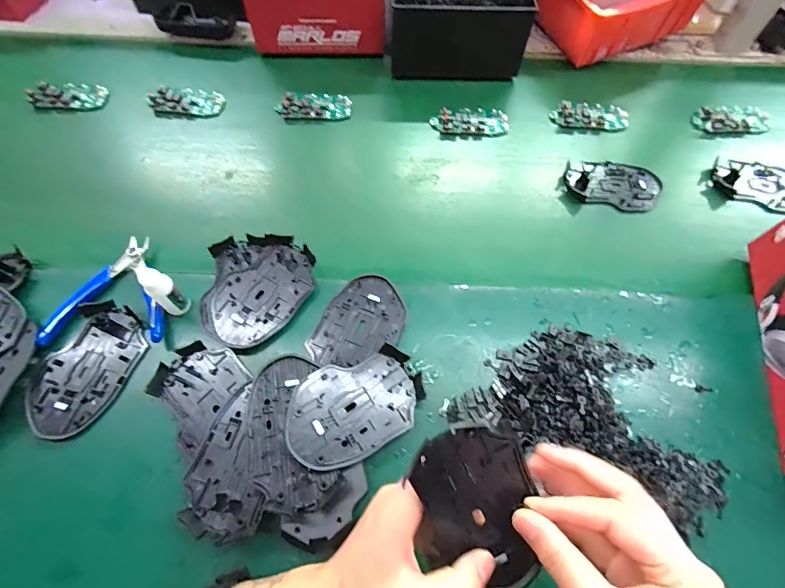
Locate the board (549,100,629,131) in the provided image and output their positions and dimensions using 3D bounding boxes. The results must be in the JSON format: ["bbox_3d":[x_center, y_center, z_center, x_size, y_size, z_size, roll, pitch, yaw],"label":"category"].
[{"bbox_3d":[0.265,-0.240,0.519,0.100,0.011,0.044,2,62,0],"label":"board"}]

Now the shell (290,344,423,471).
[{"bbox_3d":[-0.028,0.092,0.317,0.113,0.013,0.074,-15,69,-25],"label":"shell"}]

